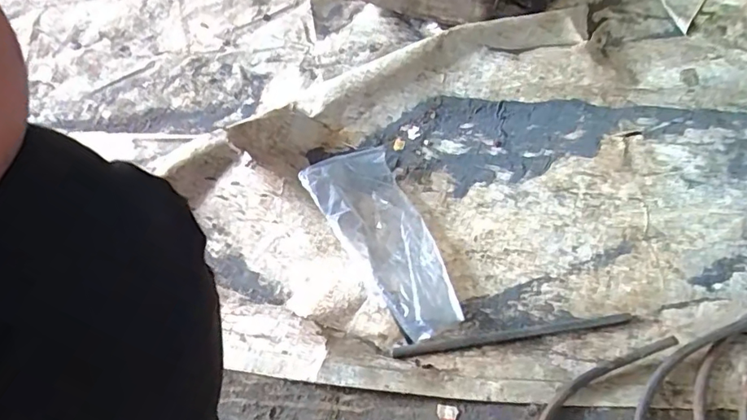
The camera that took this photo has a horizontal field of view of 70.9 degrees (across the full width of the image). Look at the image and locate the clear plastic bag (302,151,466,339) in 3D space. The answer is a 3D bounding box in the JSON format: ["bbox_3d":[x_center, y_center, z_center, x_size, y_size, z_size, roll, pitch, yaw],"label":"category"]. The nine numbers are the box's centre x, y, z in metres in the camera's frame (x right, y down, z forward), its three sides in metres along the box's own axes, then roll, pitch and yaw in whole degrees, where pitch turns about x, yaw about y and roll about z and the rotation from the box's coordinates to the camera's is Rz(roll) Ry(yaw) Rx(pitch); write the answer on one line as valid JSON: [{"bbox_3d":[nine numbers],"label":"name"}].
[{"bbox_3d":[0.021,0.027,0.711,0.130,0.051,0.297,-28,58,-17],"label":"clear plastic bag"}]

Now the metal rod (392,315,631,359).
[{"bbox_3d":[0.168,0.152,0.647,0.283,0.011,0.013,-8,54,-4],"label":"metal rod"}]

